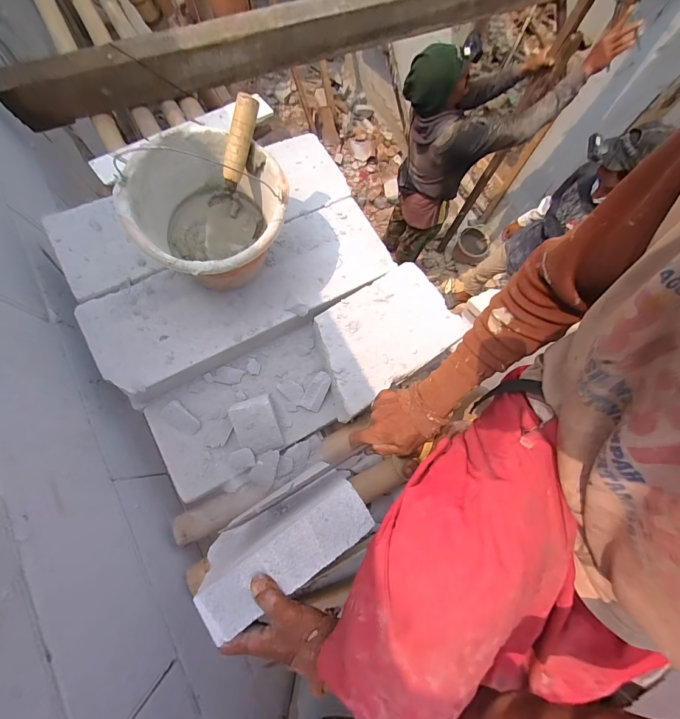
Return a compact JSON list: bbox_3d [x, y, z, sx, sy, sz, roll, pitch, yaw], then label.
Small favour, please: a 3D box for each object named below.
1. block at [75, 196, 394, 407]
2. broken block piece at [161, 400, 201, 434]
[{"bbox_3d":[-0.178,-0.134,0.676,0.580,0.080,0.208,-29,78,-8],"label":"block"},{"bbox_3d":[-0.297,0.111,0.636,0.072,0.010,0.037,39,78,9],"label":"broken block piece"}]

